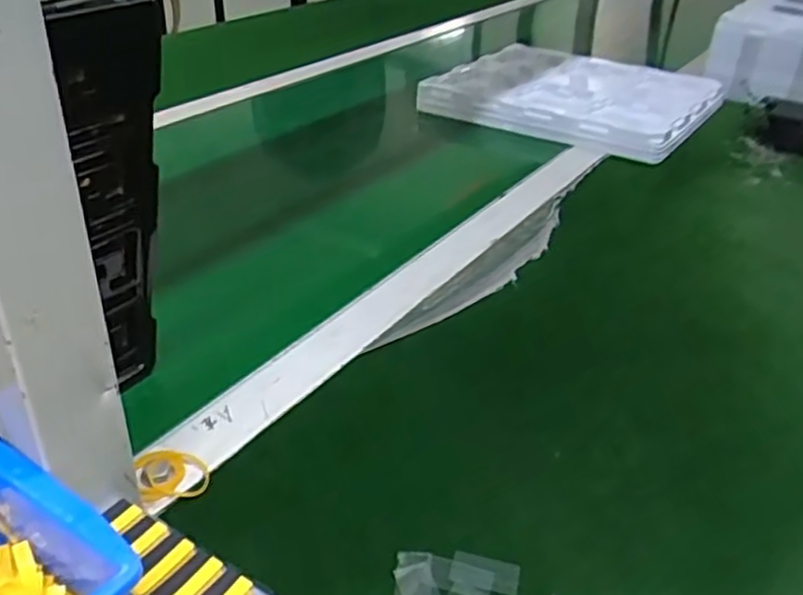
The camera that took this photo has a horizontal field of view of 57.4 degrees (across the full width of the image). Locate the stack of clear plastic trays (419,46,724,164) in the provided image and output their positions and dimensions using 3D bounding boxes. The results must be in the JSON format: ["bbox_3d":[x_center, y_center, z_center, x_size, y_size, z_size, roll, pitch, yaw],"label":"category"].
[{"bbox_3d":[0.226,-0.257,0.922,0.311,0.034,0.277,26,39,31],"label":"stack of clear plastic trays"}]

